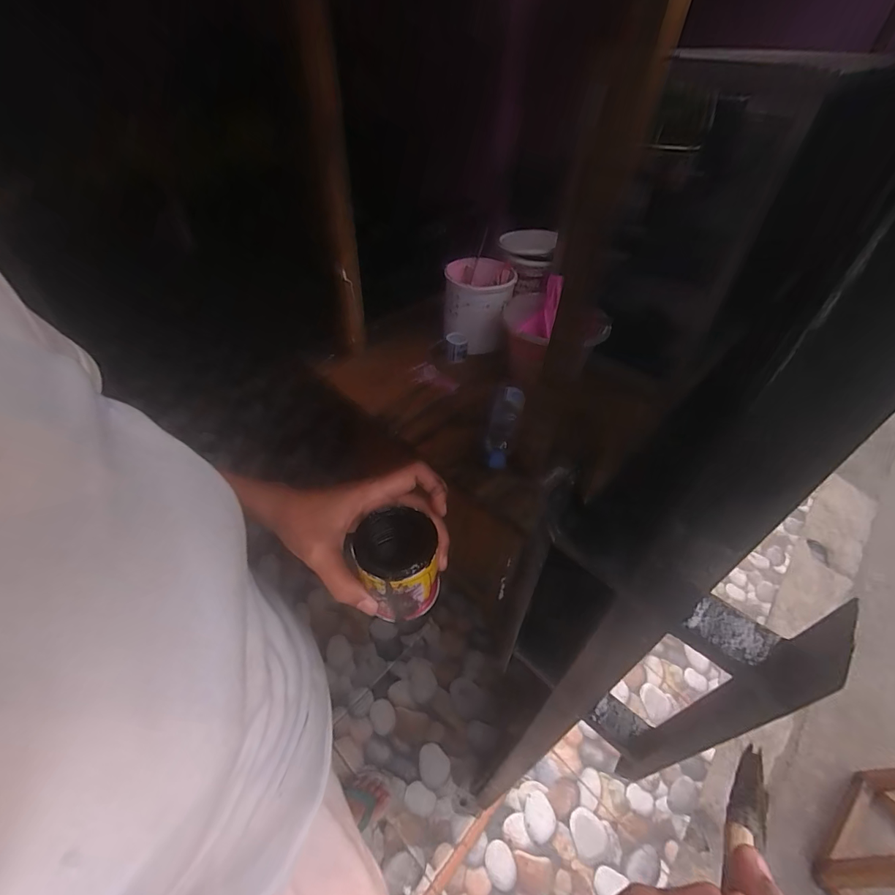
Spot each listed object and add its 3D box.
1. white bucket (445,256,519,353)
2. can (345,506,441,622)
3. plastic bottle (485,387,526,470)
[{"bbox_3d":[0.075,-0.362,1.107,0.174,0.181,0.186,9,44,7],"label":"white bucket"},{"bbox_3d":[-0.036,0.081,0.300,0.054,0.062,0.058,-10,46,-13],"label":"can"},{"bbox_3d":[0.117,-0.048,0.890,0.067,0.050,0.228,11,57,9],"label":"plastic bottle"}]

